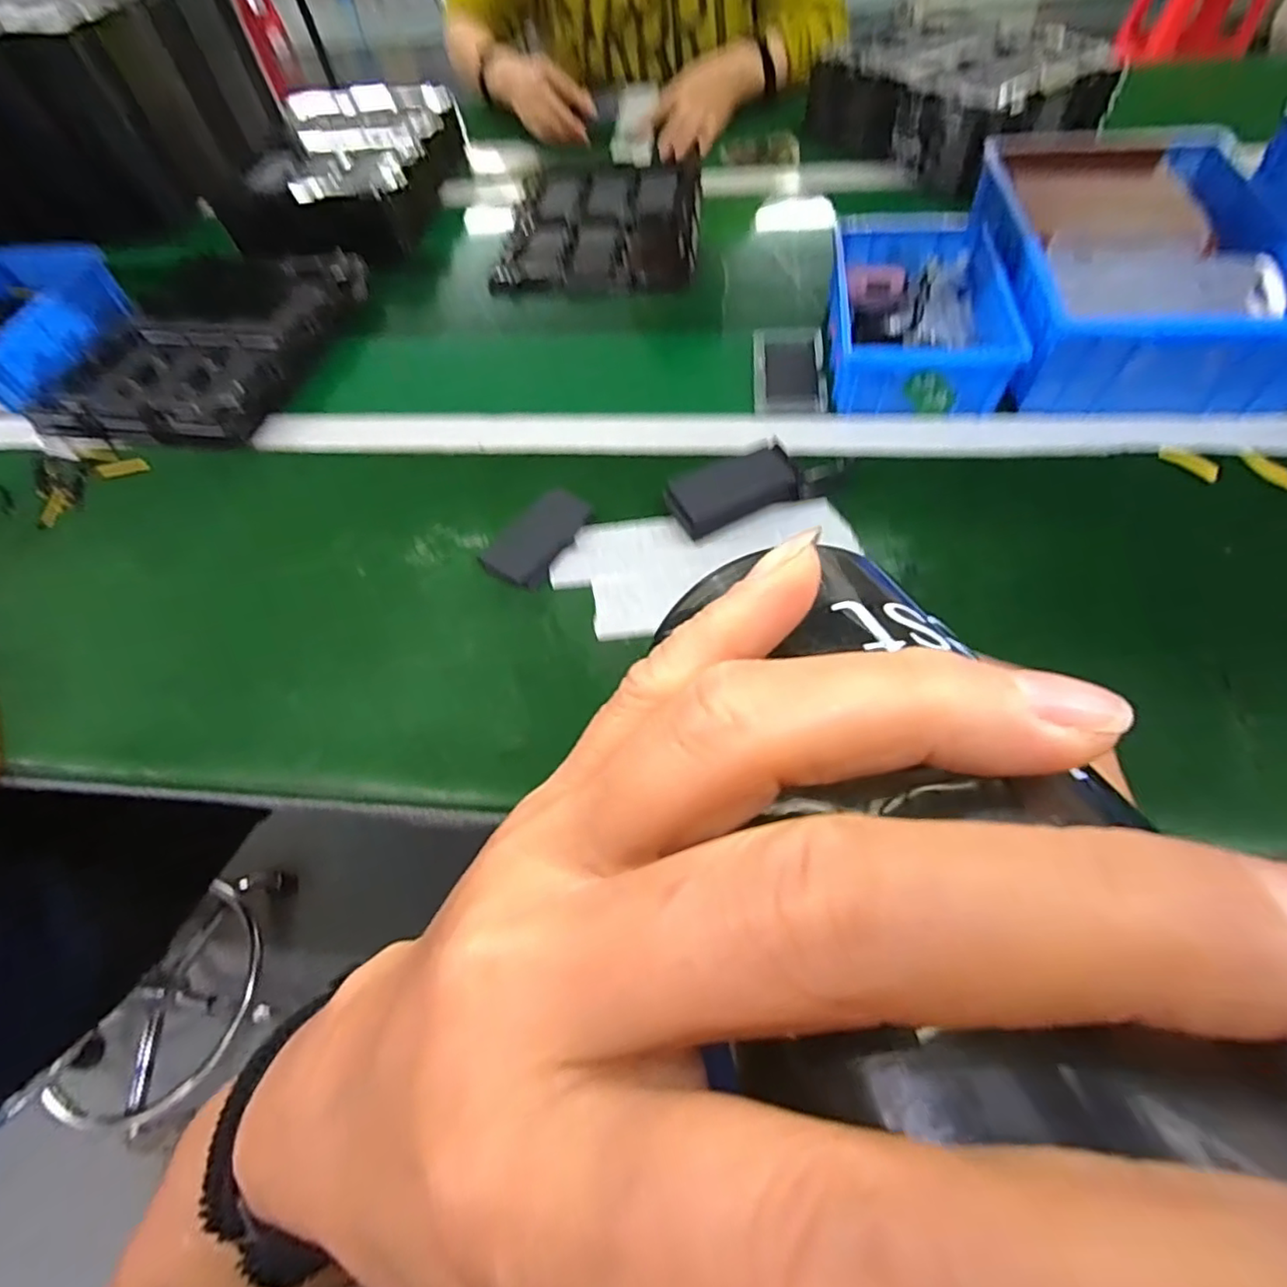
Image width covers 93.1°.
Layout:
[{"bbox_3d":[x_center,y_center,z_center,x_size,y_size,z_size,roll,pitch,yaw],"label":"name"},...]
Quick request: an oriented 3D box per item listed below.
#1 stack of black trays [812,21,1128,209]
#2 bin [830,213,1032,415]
[{"bbox_3d":[0.383,-0.685,0.769,0.228,0.094,0.281,-32,62,-14],"label":"stack of black trays"},{"bbox_3d":[0.234,-0.284,0.528,0.132,0.056,0.200,3,59,6],"label":"bin"}]

